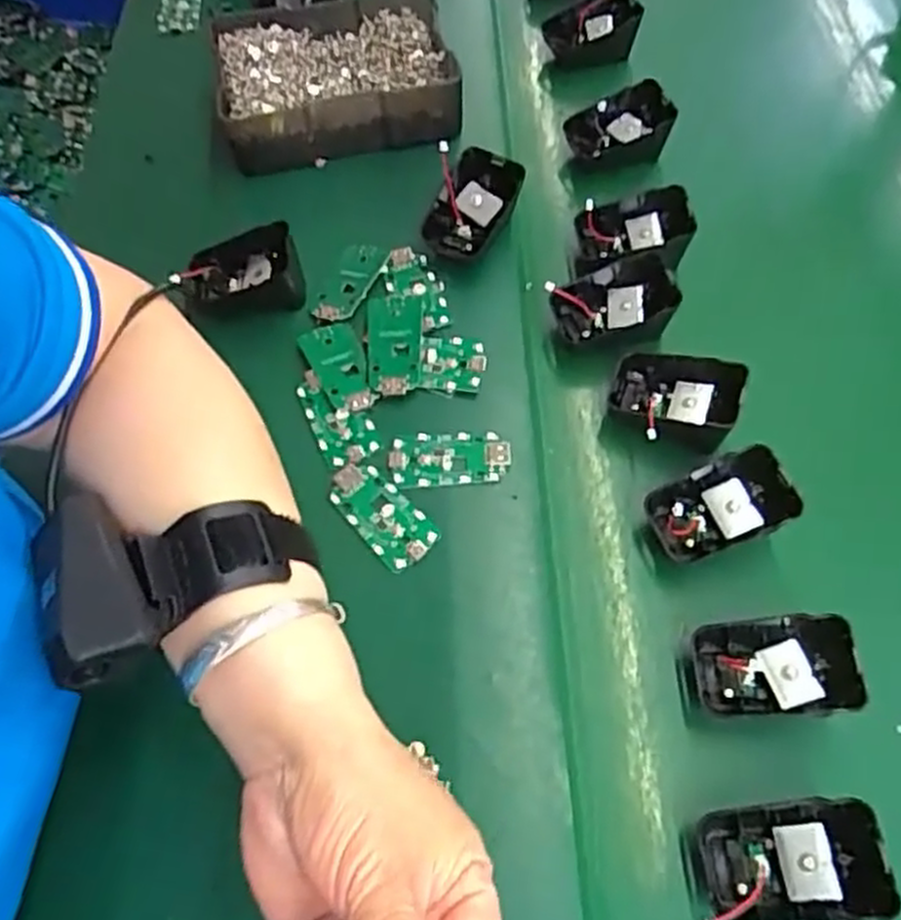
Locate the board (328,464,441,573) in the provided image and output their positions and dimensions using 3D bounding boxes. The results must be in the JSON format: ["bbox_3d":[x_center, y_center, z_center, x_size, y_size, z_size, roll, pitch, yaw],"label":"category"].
[{"bbox_3d":[-0.037,0.028,0.411,0.031,0.004,0.065,-37,67,-19],"label":"board"}]

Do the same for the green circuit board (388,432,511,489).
[{"bbox_3d":[-0.001,-0.001,0.424,0.064,0.007,0.030,-2,61,-1],"label":"green circuit board"}]

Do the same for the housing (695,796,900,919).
[{"bbox_3d":[0.137,0.165,0.319,0.063,0.041,0.047,0,61,-7],"label":"housing"}]

